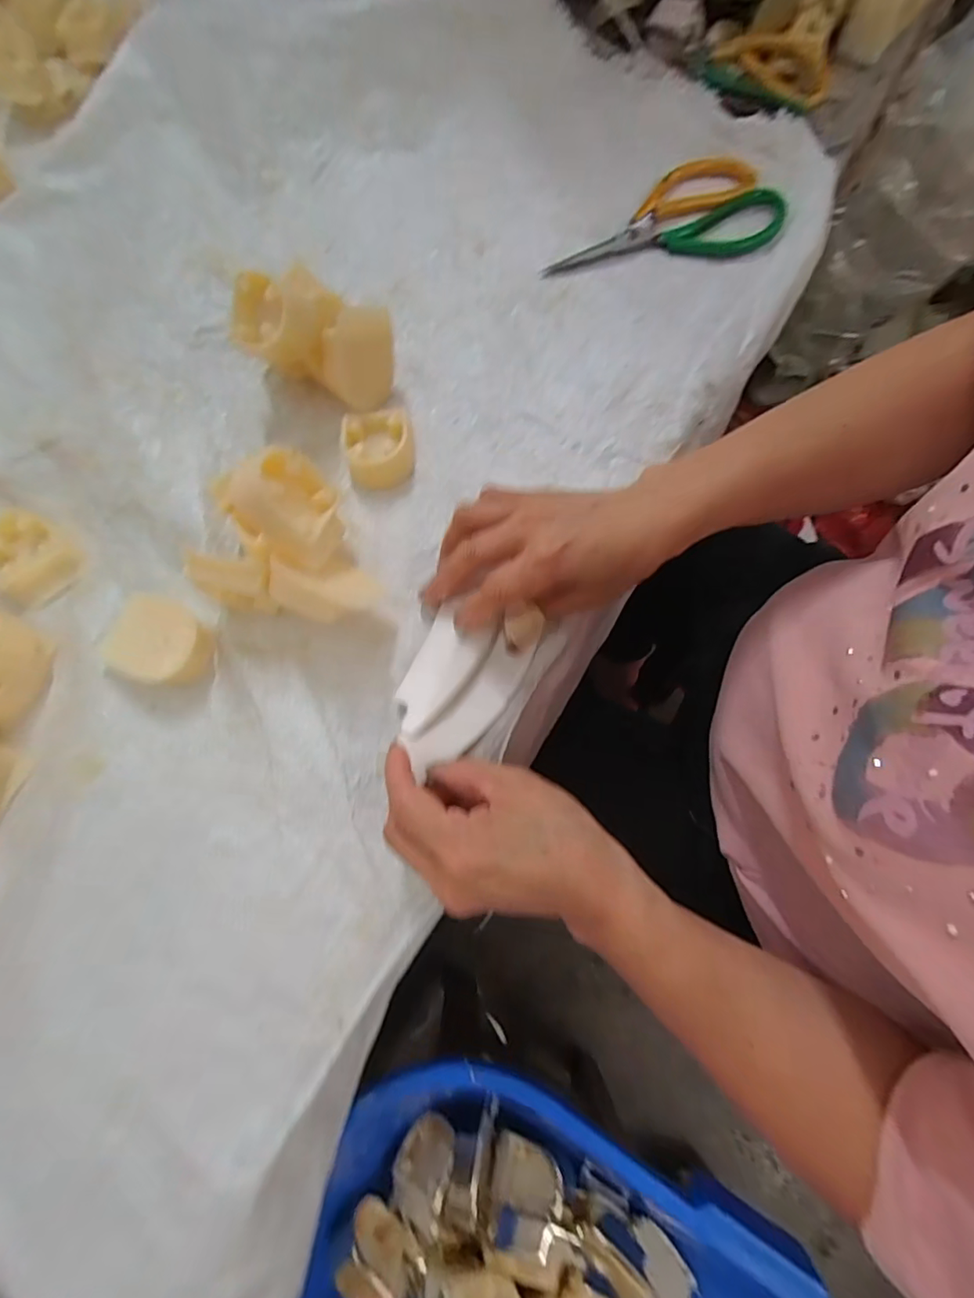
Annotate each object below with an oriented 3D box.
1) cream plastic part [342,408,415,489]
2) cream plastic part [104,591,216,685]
[{"bbox_3d":[-0.075,-0.139,0.364,0.046,0.021,0.057,-13,73,-3],"label":"cream plastic part"},{"bbox_3d":[-0.195,-0.002,0.320,0.054,0.025,0.048,20,74,7],"label":"cream plastic part"}]

